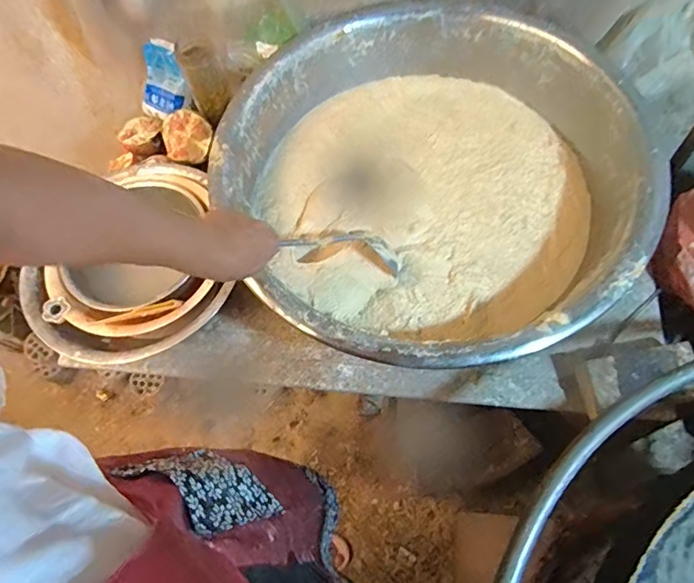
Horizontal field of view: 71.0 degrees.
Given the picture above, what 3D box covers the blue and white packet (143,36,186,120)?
[{"bbox_3d":[-0.339,-0.388,0.903,0.083,0.134,0.020,17,26,8],"label":"blue and white packet"}]

